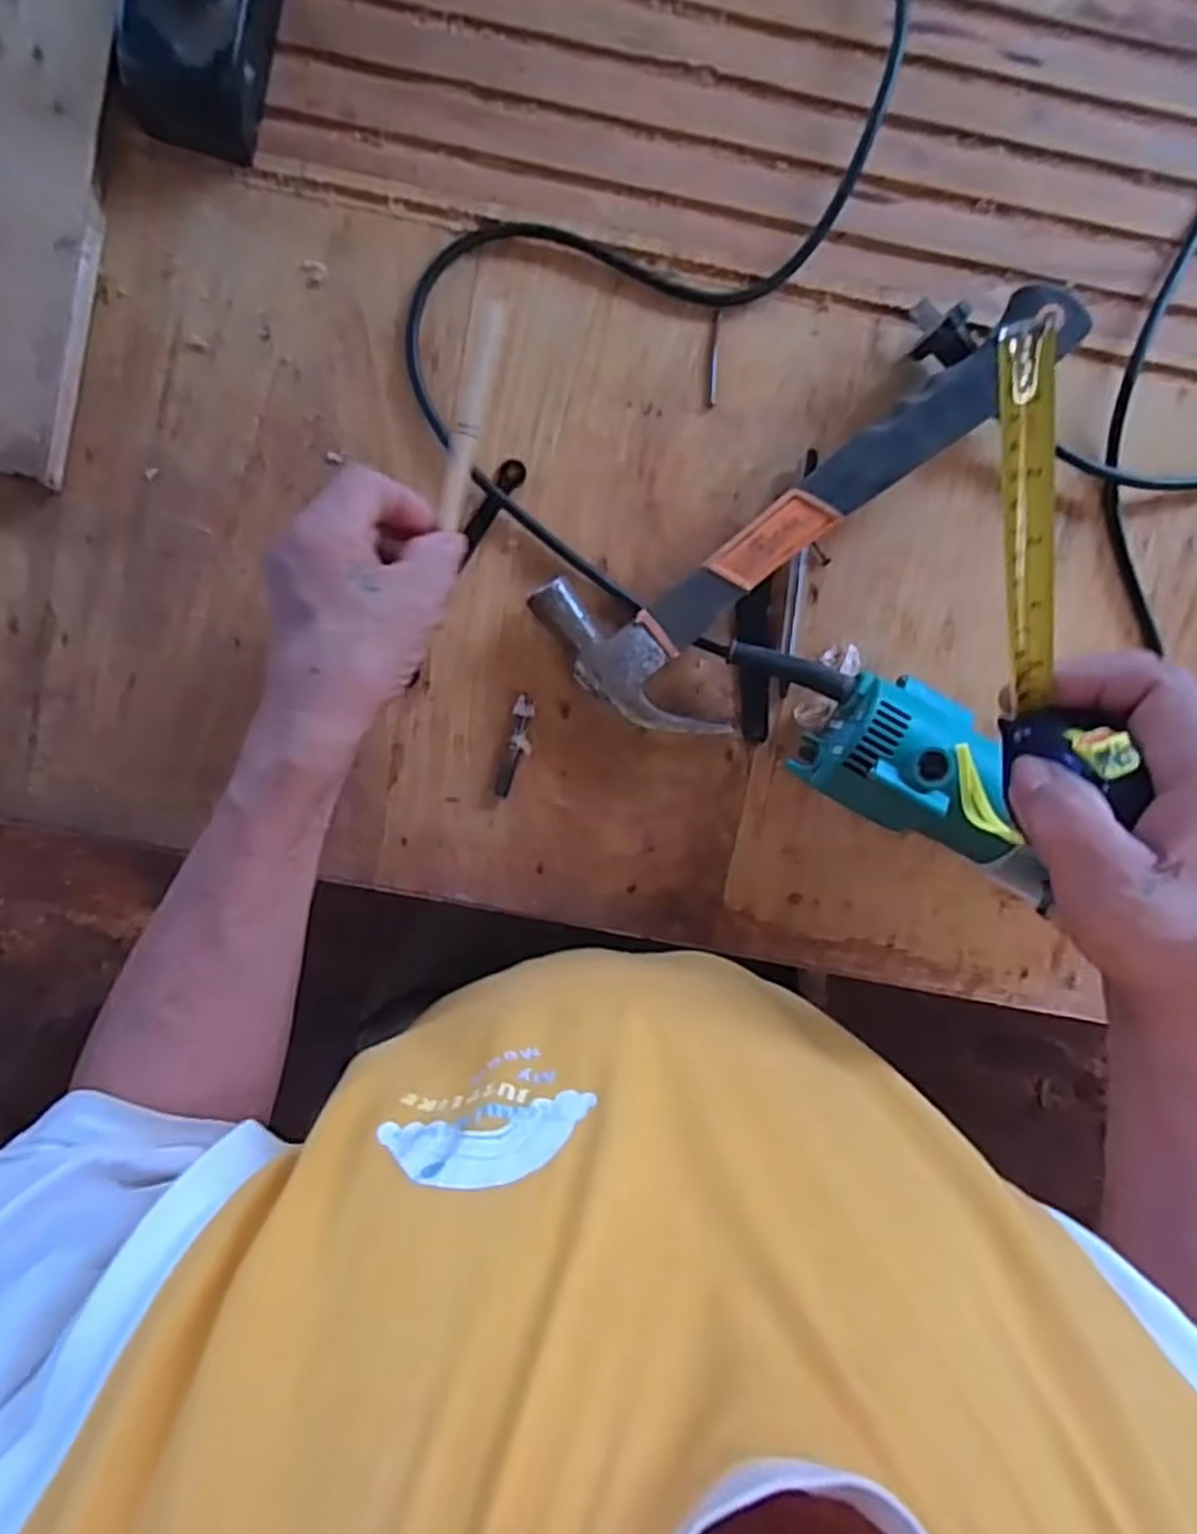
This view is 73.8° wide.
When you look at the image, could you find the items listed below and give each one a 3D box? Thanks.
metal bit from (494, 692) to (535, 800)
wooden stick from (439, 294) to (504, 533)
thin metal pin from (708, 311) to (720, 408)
[{"bbox_3d":[-0.048,-0.011,0.475,0.015,0.008,0.063,14,97,-2],"label":"metal bit"},{"bbox_3d":[-0.066,-0.181,0.409,0.012,0.011,0.113,14,97,-2],"label":"wooden stick"},{"bbox_3d":[0.066,-0.232,0.453,0.006,0.004,0.051,2,98,-1],"label":"thin metal pin"}]

